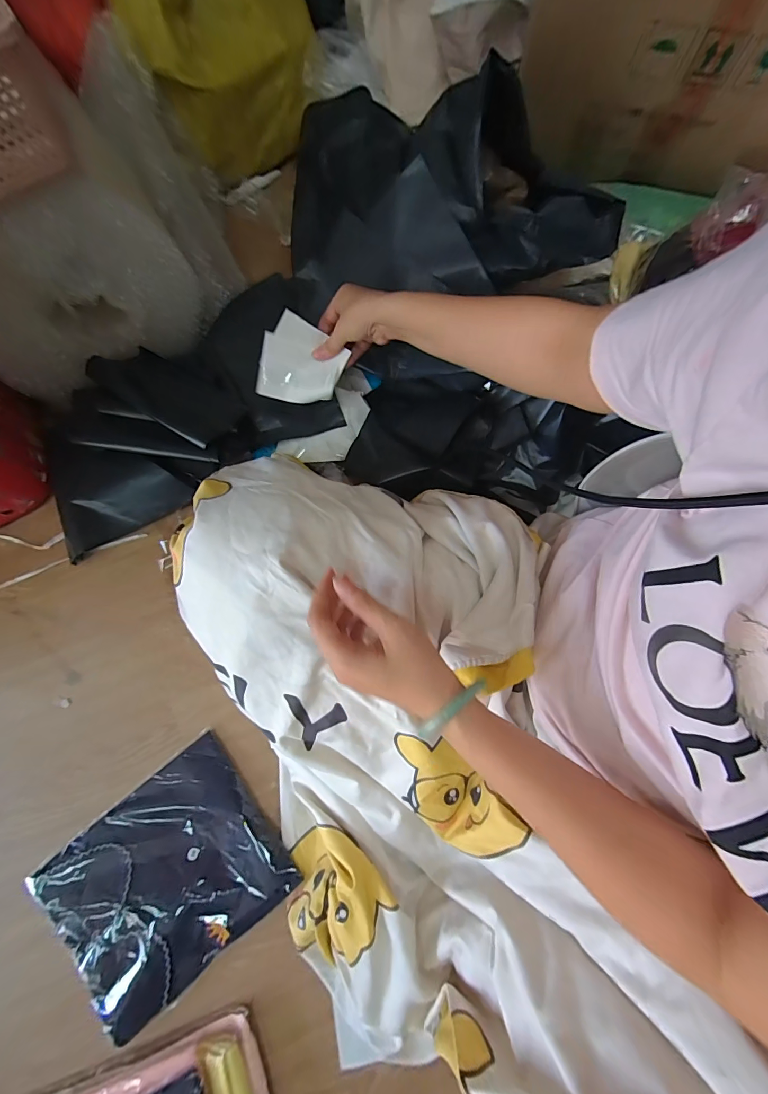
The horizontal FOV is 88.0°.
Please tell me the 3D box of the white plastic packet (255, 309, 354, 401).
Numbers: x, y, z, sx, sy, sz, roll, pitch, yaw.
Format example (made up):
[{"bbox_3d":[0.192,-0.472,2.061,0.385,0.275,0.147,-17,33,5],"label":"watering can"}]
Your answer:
[{"bbox_3d":[-0.111,-0.244,0.533,0.103,0.008,0.104,15,119,-17],"label":"white plastic packet"}]

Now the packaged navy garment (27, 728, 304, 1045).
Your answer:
[{"bbox_3d":[-0.274,0.412,0.499,0.257,0.031,0.220,-39,80,-9],"label":"packaged navy garment"}]

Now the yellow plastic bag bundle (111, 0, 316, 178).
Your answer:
[{"bbox_3d":[-0.255,-0.814,0.643,0.278,0.238,0.205,-19,78,-5],"label":"yellow plastic bag bundle"}]

